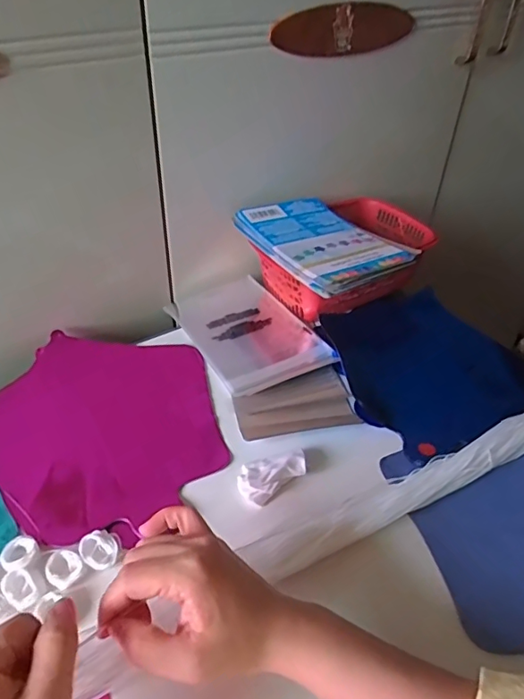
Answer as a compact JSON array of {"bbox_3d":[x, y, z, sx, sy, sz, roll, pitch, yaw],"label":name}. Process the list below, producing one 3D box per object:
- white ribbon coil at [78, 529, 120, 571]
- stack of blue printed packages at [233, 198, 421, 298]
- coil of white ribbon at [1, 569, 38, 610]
[{"bbox_3d":[-0.120,0.148,0.388,0.025,0.007,0.029,-25,48,-27],"label":"white ribbon coil"},{"bbox_3d":[0.063,-0.125,0.579,0.127,0.019,0.187,-26,48,-28],"label":"stack of blue printed packages"},{"bbox_3d":[-0.169,0.167,0.365,0.020,0.008,0.029,-26,48,-28],"label":"coil of white ribbon"}]

